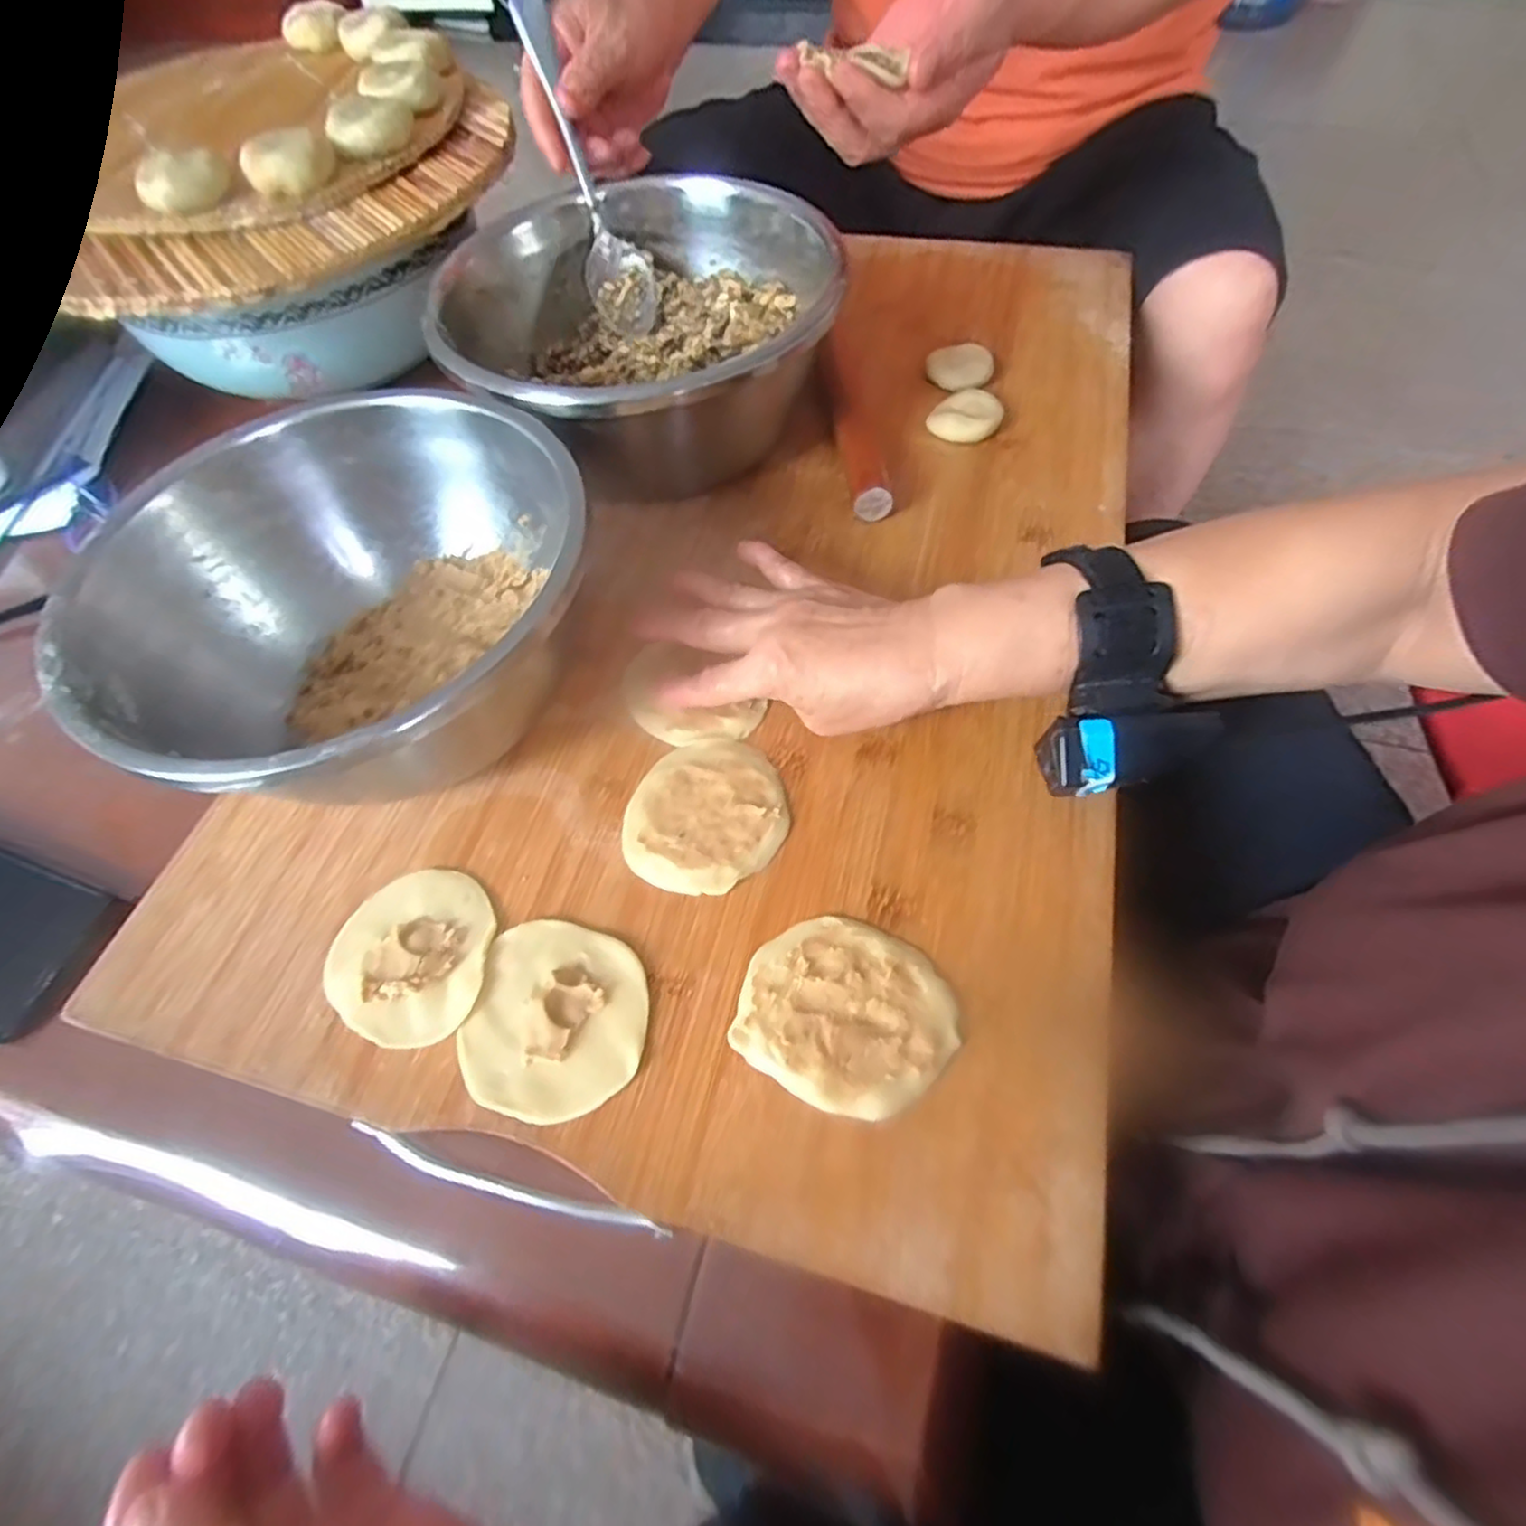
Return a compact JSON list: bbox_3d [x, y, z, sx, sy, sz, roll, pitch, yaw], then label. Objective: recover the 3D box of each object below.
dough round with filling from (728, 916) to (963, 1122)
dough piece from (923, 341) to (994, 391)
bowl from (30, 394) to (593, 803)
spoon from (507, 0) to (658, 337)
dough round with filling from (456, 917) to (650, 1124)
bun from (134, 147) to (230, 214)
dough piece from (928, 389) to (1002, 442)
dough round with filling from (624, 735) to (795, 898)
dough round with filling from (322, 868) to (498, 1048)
[{"bbox_3d":[0.035,0.104,0.297,0.085,0.007,0.073,22,63,15],"label":"dough round with filling"},{"bbox_3d":[0.147,-0.291,0.519,0.049,0.009,0.046,-1,60,2],"label":"dough piece"},{"bbox_3d":[-0.200,-0.071,0.362,0.218,0.101,0.231,1,60,3],"label":"bowl"},{"bbox_3d":[-0.120,-0.397,0.476,0.043,0.200,0.025,-24,23,-11],"label":"spoon"},{"bbox_3d":[-0.088,0.108,0.302,0.077,0.007,0.077,-1,60,2],"label":"dough round with filling"},{"bbox_3d":[-0.361,-0.361,0.439,0.051,0.022,0.031,-20,61,-9],"label":"bun"},{"bbox_3d":[0.139,-0.238,0.485,0.047,0.012,0.041,14,61,11],"label":"dough piece"},{"bbox_3d":[-0.026,0.025,0.347,0.073,0.006,0.082,28,65,18],"label":"dough round with filling"},{"bbox_3d":[-0.159,0.085,0.319,0.071,0.010,0.076,-1,60,2],"label":"dough round with filling"}]

